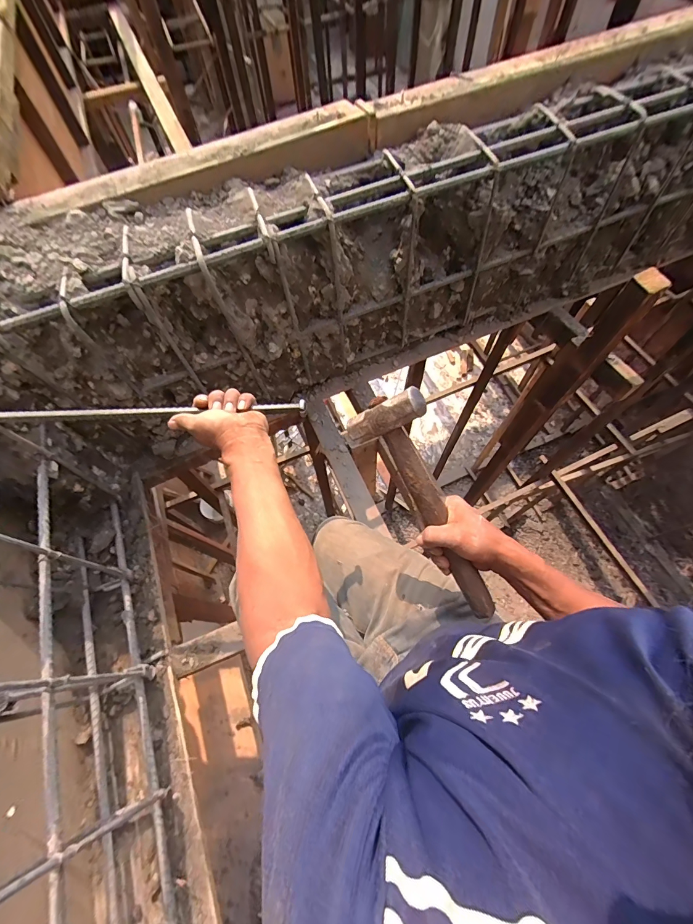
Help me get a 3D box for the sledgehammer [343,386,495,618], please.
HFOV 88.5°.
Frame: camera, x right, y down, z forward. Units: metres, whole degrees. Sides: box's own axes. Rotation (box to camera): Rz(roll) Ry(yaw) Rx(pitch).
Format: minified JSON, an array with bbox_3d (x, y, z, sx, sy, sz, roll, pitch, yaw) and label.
[{"bbox_3d":[0.114,0.056,0.461,0.304,0.099,0.045,60,34,-8],"label":"sledgehammer"}]

